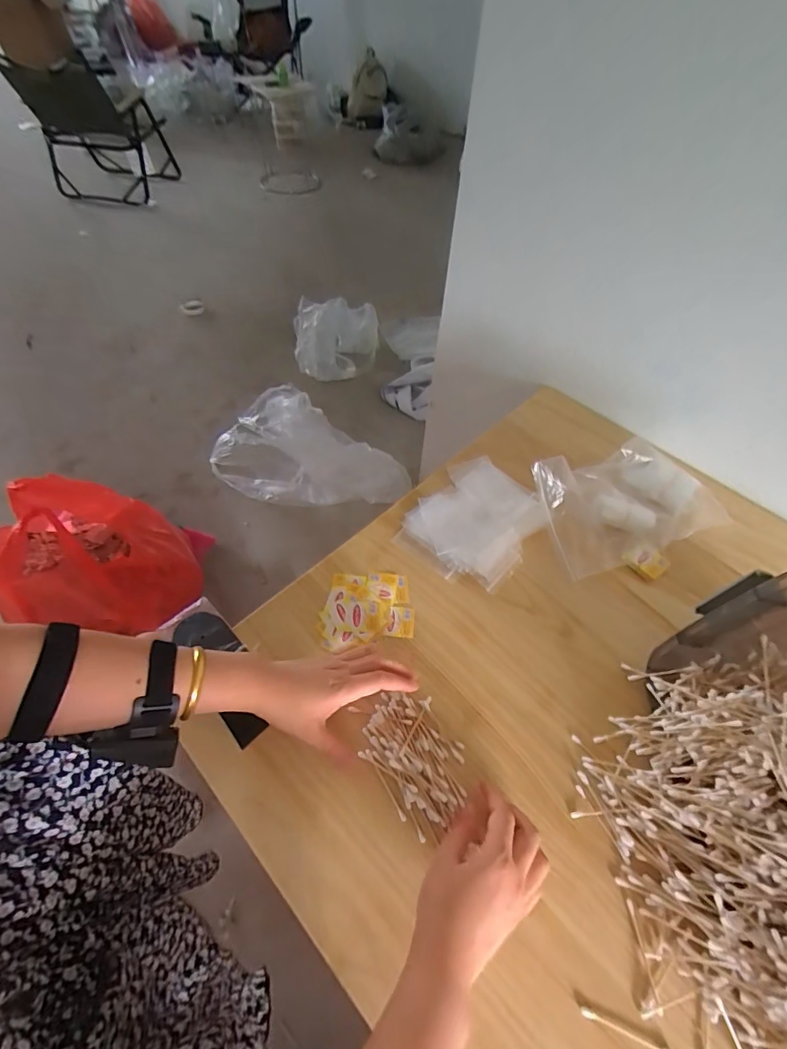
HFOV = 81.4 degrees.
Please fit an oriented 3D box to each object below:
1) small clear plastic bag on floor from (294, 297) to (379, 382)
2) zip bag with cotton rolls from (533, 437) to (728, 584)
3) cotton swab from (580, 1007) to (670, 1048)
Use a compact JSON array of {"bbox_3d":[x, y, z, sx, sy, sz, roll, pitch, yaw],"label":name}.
[{"bbox_3d":[-0.194,-0.632,1.548,0.292,0.190,0.215,-4,55,-5],"label":"small clear plastic bag on floor"},{"bbox_3d":[0.317,-0.038,0.640,0.240,0.047,0.175,-15,56,-13],"label":"zip bag with cotton rolls"},{"bbox_3d":[0.189,0.412,0.370,0.075,0.004,0.007,20,57,10],"label":"cotton swab"}]

